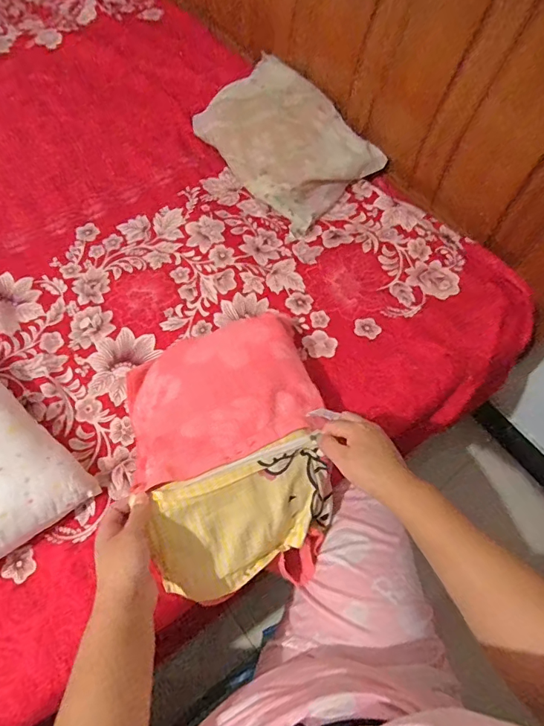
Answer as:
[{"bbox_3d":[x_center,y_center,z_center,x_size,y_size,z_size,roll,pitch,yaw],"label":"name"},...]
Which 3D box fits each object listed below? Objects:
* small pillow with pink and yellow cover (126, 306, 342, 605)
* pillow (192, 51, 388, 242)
[{"bbox_3d":[-0.047,0.105,0.594,0.247,0.079,0.333,-15,63,-11],"label":"small pillow with pink and yellow cover"},{"bbox_3d":[0.018,-0.452,0.912,0.235,0.097,0.369,-36,69,-20],"label":"pillow"}]

